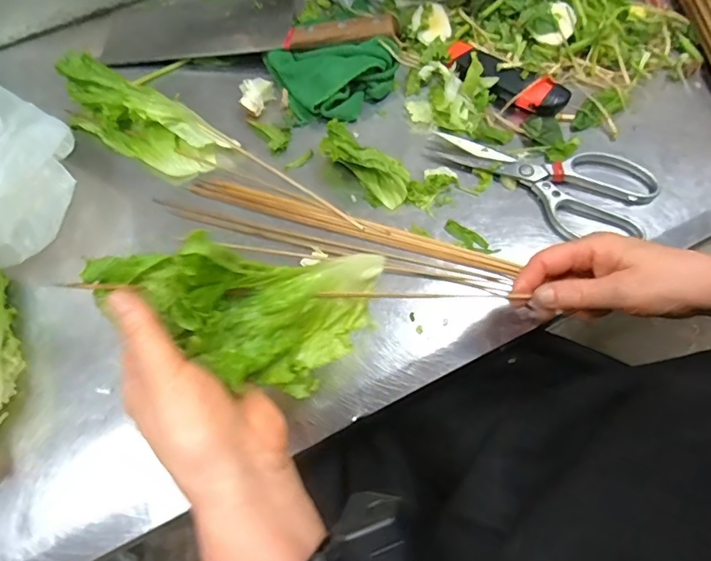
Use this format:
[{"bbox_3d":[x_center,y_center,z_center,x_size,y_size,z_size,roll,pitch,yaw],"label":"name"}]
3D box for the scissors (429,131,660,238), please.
[{"bbox_3d":[0.183,-0.095,0.477,0.211,0.016,0.096,11,67,7],"label":"scissors"}]

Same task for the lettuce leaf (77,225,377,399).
[{"bbox_3d":[-0.062,0.016,0.277,0.159,0.099,0.076,-8,67,-6],"label":"lettuce leaf"}]

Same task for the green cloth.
[{"bbox_3d":[-0.029,-0.223,0.537,0.149,0.036,0.088,1,65,4],"label":"green cloth"}]

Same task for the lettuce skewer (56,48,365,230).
[{"bbox_3d":[-0.162,-0.136,0.499,0.354,0.040,0.078,28,70,14],"label":"lettuce skewer"}]

